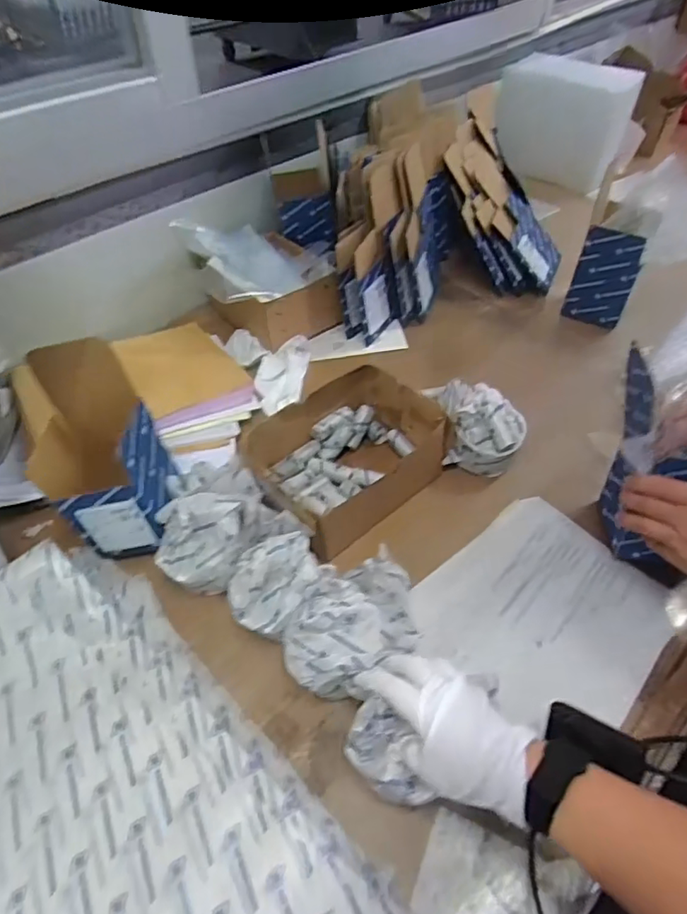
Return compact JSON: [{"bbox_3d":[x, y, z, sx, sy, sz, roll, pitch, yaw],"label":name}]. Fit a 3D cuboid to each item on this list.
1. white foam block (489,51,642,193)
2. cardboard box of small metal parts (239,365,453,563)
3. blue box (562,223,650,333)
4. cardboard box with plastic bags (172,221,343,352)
[{"bbox_3d":[0.499,-0.765,1.291,0.297,0.214,0.078,28,54,23],"label":"white foam block"},{"bbox_3d":[0.004,-0.002,0.693,0.231,0.080,0.168,-32,57,-27],"label":"cardboard box of small metal parts"},{"bbox_3d":[0.408,-0.278,0.873,0.089,0.146,0.032,19,51,17],"label":"blue box"},{"bbox_3d":[-0.127,-0.281,0.912,0.193,0.119,0.219,-23,53,-21],"label":"cardboard box with plastic bags"}]

